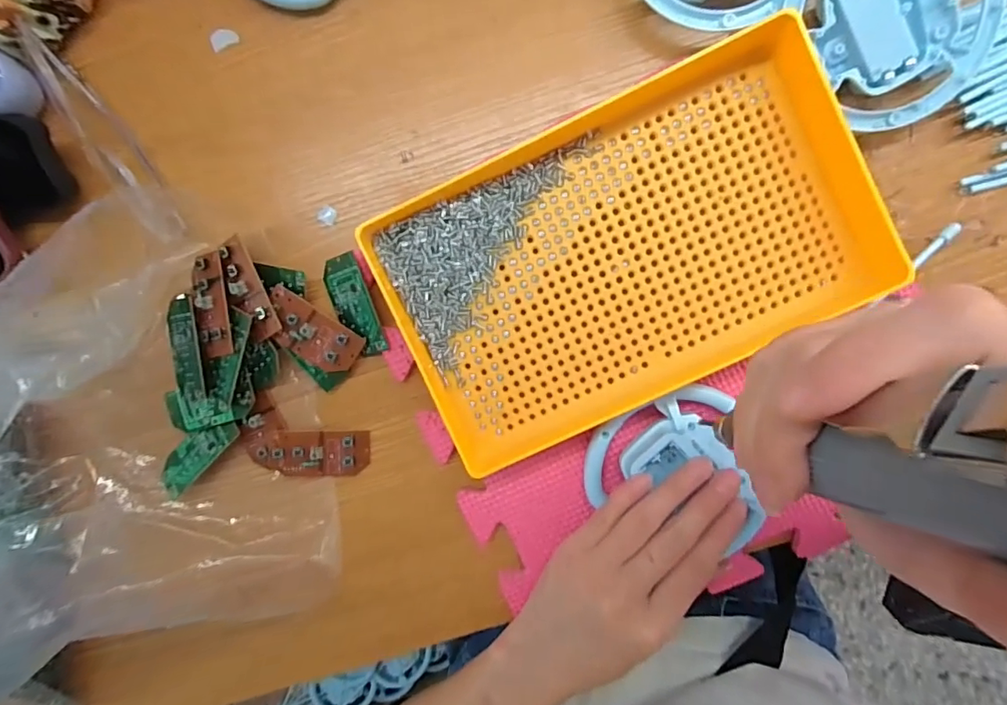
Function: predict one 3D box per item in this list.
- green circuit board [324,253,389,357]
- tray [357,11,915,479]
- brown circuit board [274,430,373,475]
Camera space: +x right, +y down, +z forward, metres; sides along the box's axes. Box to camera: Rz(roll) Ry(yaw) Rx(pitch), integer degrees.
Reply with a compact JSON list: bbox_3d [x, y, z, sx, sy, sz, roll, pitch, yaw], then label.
[{"bbox_3d":[-0.090,-0.027,0.310,0.027,0.004,0.060,-12,103,24],"label":"green circuit board"},{"bbox_3d":[0.068,-0.054,0.285,0.262,0.034,0.157,-27,93,4],"label":"tray"},{"bbox_3d":[-0.112,0.063,0.320,0.056,0.007,0.028,2,94,-9],"label":"brown circuit board"}]

